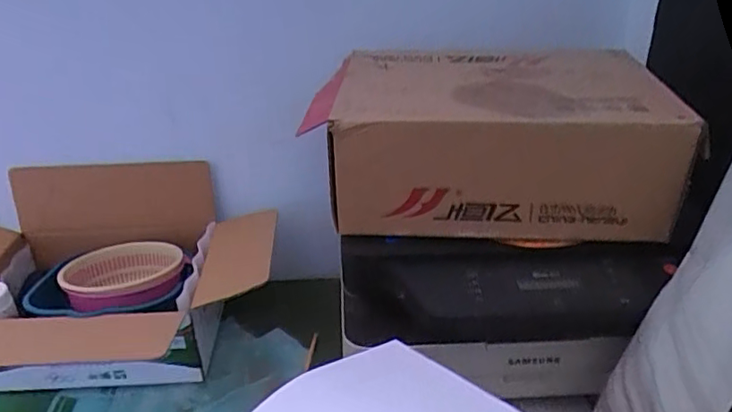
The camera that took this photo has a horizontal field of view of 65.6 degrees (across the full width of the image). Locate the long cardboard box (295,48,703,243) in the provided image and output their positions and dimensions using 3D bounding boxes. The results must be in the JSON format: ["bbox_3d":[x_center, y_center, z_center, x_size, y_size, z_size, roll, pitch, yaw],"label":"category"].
[{"bbox_3d":[0.126,-0.080,0.629,0.344,0.129,0.231,0,30,4],"label":"long cardboard box"}]

